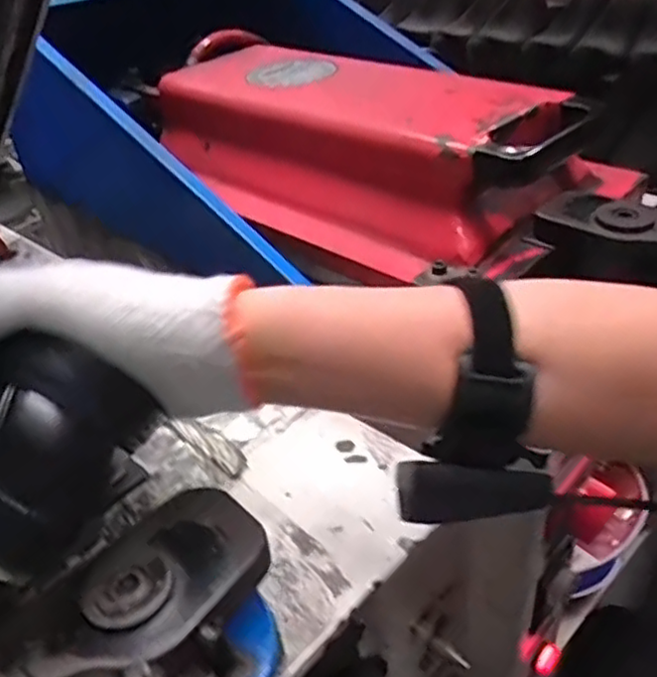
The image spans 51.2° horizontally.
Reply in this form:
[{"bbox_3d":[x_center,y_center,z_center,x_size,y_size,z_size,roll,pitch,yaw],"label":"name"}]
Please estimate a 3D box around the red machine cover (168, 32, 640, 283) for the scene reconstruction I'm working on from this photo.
[{"bbox_3d":[0.027,-0.215,0.710,0.286,0.107,0.519,-30,43,-28],"label":"red machine cover"}]

